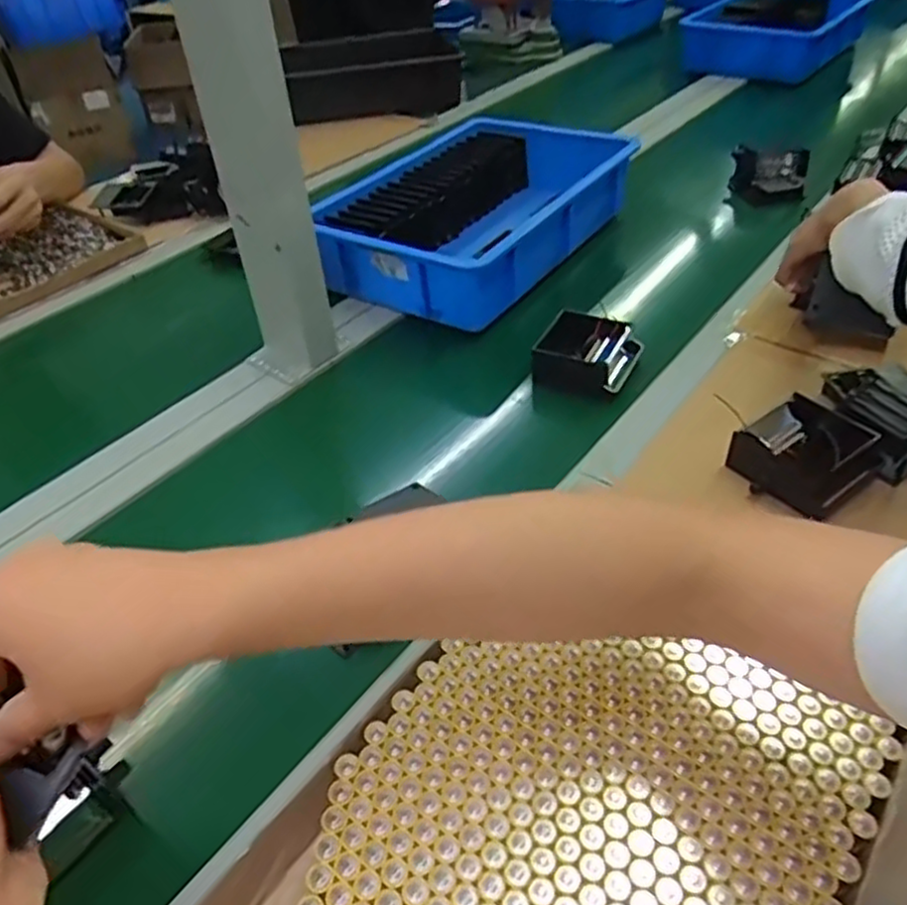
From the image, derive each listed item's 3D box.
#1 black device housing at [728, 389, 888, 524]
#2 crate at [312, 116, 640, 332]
[{"bbox_3d":[0.294,0.000,0.611,0.094,0.047,0.103,30,52,32],"label":"black device housing"},{"bbox_3d":[0.029,-0.308,0.937,0.285,0.085,0.391,20,47,25],"label":"crate"}]

